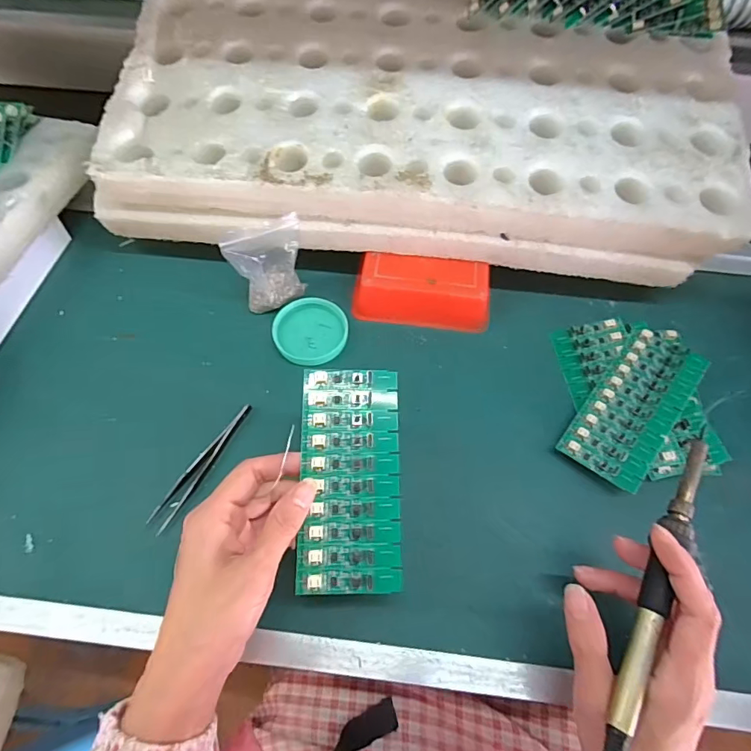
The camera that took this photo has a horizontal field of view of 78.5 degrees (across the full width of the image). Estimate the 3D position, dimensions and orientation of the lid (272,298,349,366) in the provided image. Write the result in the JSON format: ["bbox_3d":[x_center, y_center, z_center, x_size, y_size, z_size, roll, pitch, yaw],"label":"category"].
[{"bbox_3d":[-0.060,-0.042,0.426,0.065,0.011,0.064,1,62,-1],"label":"lid"}]

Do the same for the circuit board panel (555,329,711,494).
[{"bbox_3d":[0.214,0.023,0.378,0.064,0.008,0.138,33,72,23],"label":"circuit board panel"}]

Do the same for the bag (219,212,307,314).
[{"bbox_3d":[-0.095,-0.098,0.412,0.065,0.082,0.028,-25,39,-15],"label":"bag"}]

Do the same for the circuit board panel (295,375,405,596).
[{"bbox_3d":[-0.016,0.064,0.296,0.063,0.005,0.138,0,75,-4],"label":"circuit board panel"}]

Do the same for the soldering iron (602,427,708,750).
[{"bbox_3d":[0.162,0.120,0.260,0.015,0.013,0.202,27,71,10],"label":"soldering iron"}]

